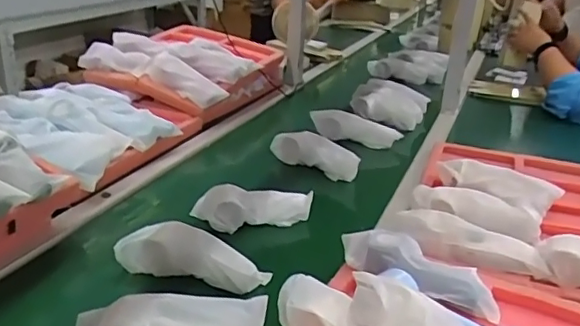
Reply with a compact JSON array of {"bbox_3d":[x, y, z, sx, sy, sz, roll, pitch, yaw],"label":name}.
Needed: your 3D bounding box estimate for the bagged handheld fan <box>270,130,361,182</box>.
[{"bbox_3d":[0.045,-0.019,1.057,0.064,0.057,0.174,-20,30,-41],"label":"bagged handheld fan"}]

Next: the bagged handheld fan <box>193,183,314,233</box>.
[{"bbox_3d":[-0.052,0.067,0.856,0.183,0.062,0.039,-5,23,-14],"label":"bagged handheld fan"}]

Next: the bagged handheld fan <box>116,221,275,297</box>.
[{"bbox_3d":[-0.130,0.122,0.721,0.191,0.063,0.056,6,22,13],"label":"bagged handheld fan"}]

